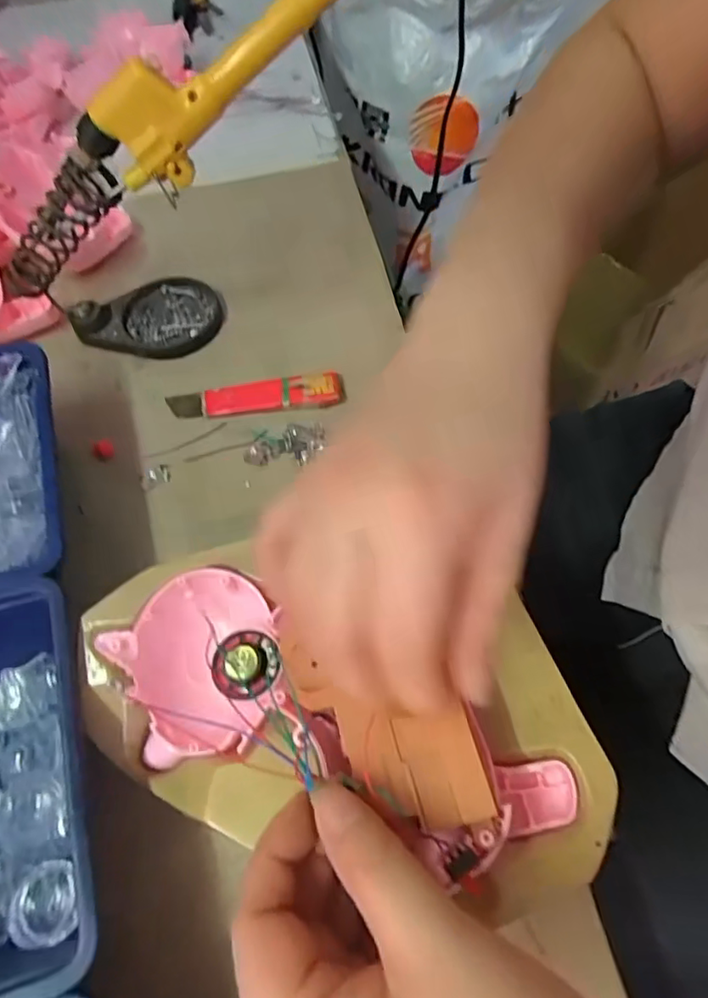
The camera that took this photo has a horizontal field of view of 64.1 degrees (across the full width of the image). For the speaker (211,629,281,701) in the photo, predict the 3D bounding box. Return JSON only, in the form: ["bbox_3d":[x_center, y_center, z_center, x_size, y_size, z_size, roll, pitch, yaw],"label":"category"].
[{"bbox_3d":[-0.045,0.067,0.232,0.028,0.008,0.026,-3,62,2],"label":"speaker"}]

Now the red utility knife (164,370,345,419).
[{"bbox_3d":[-0.061,-0.064,0.344,0.107,0.012,0.021,-4,62,1],"label":"red utility knife"}]

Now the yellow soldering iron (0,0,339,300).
[{"bbox_3d":[-0.096,-0.191,0.282,0.282,0.047,0.024,-27,60,20],"label":"yellow soldering iron"}]

